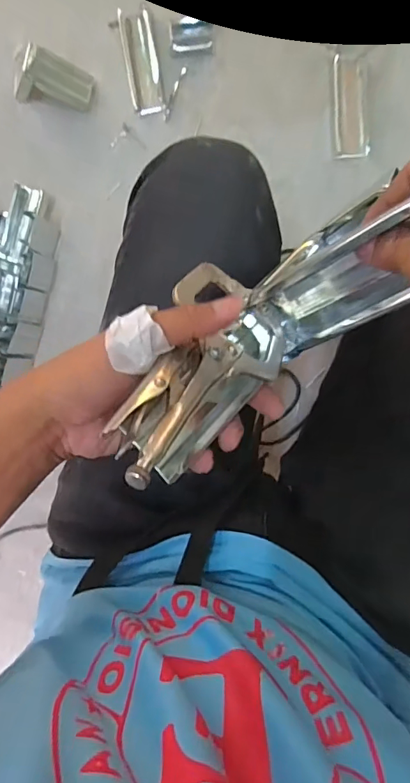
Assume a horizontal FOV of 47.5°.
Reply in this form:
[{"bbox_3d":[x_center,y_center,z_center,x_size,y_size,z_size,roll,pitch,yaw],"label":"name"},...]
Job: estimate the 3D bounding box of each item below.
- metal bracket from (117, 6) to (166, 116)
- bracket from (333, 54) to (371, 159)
[{"bbox_3d":[-0.093,-0.485,0.690,0.048,0.024,0.133,-9,93,6],"label":"metal bracket"},{"bbox_3d":[0.211,-0.410,0.677,0.047,0.008,0.137,-1,93,5],"label":"bracket"}]

